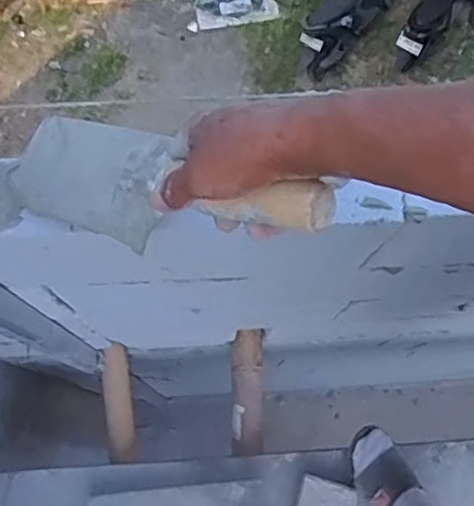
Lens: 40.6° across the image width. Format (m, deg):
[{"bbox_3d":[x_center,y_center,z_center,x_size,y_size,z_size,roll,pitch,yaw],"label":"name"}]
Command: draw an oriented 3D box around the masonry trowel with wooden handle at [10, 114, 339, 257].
[{"bbox_3d":[-0.053,-0.052,0.476,0.274,0.056,0.091,13,70,39],"label":"masonry trowel with wooden handle"}]

